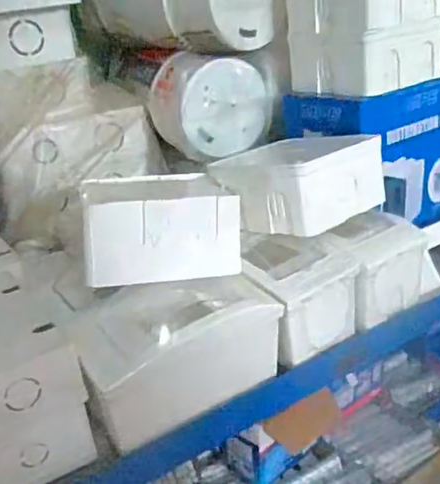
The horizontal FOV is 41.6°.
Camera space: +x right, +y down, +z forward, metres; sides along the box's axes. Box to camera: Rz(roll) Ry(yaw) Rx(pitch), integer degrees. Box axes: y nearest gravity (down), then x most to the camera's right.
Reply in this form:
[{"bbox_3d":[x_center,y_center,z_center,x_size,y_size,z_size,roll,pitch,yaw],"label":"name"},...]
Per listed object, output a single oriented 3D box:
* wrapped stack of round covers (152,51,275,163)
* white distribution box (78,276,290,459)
[{"bbox_3d":[-0.009,-0.140,0.580,0.092,0.091,0.076,-20,27,-28],"label":"wrapped stack of round covers"},{"bbox_3d":[-0.026,0.069,0.382,0.123,0.074,0.065,-19,27,-26],"label":"white distribution box"}]

